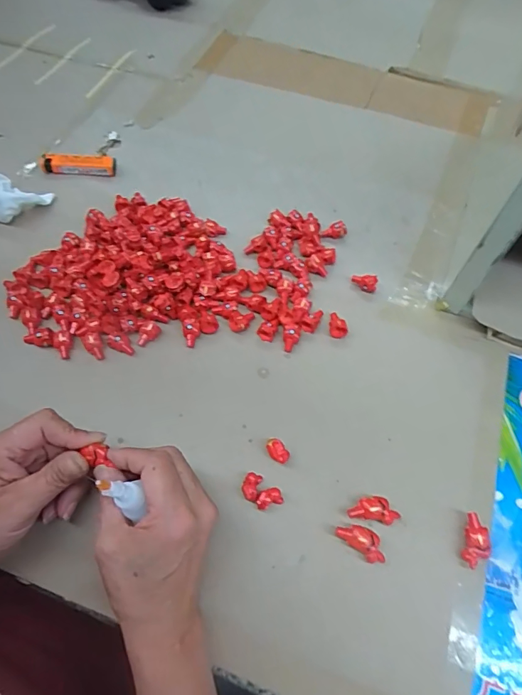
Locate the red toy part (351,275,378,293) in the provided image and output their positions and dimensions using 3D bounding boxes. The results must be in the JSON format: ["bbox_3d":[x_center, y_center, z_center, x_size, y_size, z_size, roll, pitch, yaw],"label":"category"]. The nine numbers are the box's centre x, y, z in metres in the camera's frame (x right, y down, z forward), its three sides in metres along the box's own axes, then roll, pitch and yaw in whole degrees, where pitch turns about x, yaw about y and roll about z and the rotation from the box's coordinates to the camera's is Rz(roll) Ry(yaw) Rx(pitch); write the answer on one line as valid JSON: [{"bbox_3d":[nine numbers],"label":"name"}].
[{"bbox_3d":[0.104,-0.066,0.447,0.026,0.017,0.013,16,63,8],"label":"red toy part"}]

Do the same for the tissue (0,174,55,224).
[{"bbox_3d":[-0.259,-0.155,0.458,0.064,0.033,0.041,9,62,5],"label":"tissue"}]

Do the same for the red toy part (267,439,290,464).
[{"bbox_3d":[0.014,0.085,0.358,0.015,0.015,0.019,-27,65,-14],"label":"red toy part"}]

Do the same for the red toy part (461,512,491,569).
[{"bbox_3d":[0.161,0.146,0.332,0.016,0.014,0.037,15,63,8],"label":"red toy part"}]

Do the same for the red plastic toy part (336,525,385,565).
[{"bbox_3d":[0.076,0.144,0.330,0.038,0.014,0.018,35,67,17],"label":"red plastic toy part"}]

